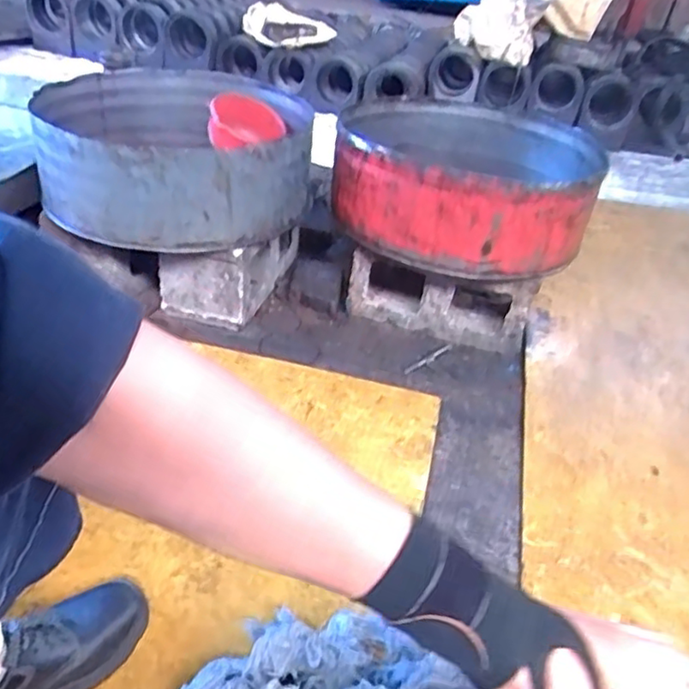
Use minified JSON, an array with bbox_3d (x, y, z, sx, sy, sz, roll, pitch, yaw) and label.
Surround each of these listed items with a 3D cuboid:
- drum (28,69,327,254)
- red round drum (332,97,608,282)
[{"bbox_3d":[-0.353,-0.434,1.380,0.557,0.176,0.625,-1,35,-14],"label":"drum"},{"bbox_3d":[0.252,-0.368,1.384,0.552,0.195,0.559,6,34,-4],"label":"red round drum"}]

